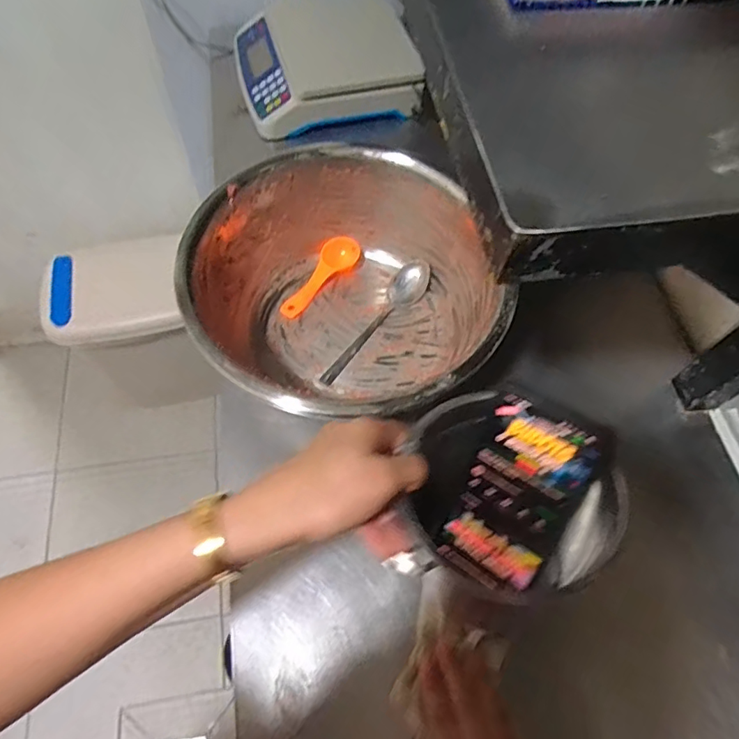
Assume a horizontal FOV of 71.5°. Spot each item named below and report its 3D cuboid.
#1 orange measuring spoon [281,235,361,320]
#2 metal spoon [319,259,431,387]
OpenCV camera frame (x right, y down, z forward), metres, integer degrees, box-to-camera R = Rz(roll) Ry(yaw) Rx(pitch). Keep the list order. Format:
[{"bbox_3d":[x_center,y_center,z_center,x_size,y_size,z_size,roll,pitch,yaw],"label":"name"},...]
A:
[{"bbox_3d":[-0.056,-0.105,0.571,0.032,0.020,0.117,35,68,15],"label":"orange measuring spoon"},{"bbox_3d":[0.012,-0.049,0.549,0.035,0.018,0.175,31,67,13],"label":"metal spoon"}]

